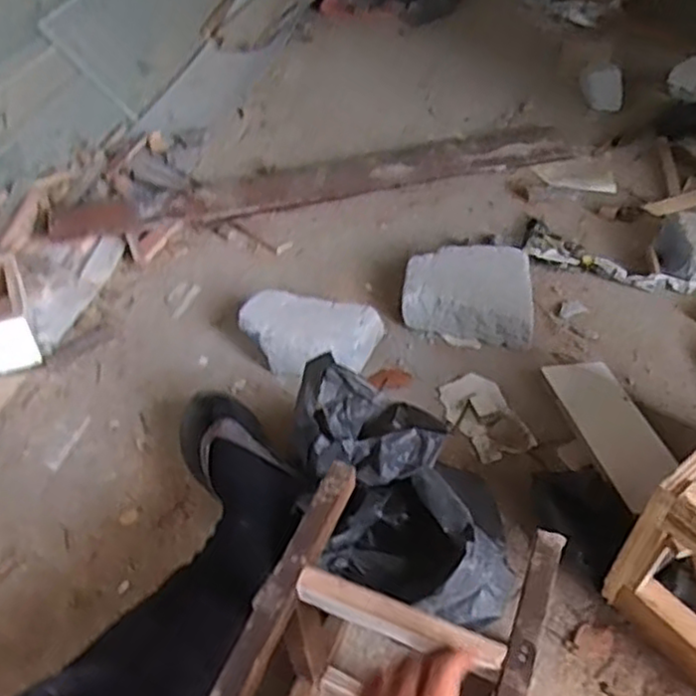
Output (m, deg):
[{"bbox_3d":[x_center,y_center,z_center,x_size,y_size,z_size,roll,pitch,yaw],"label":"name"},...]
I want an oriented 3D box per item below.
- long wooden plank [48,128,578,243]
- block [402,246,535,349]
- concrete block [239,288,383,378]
[{"bbox_3d":[-0.055,-0.350,1.467,1.066,0.027,0.141,-11,47,-8],"label":"long wooden plank"},{"bbox_3d":[0.196,-0.090,1.154,0.200,0.064,0.185,5,45,11],"label":"block"},{"bbox_3d":[-0.060,-0.021,1.111,0.216,0.067,0.124,4,44,10],"label":"concrete block"}]

